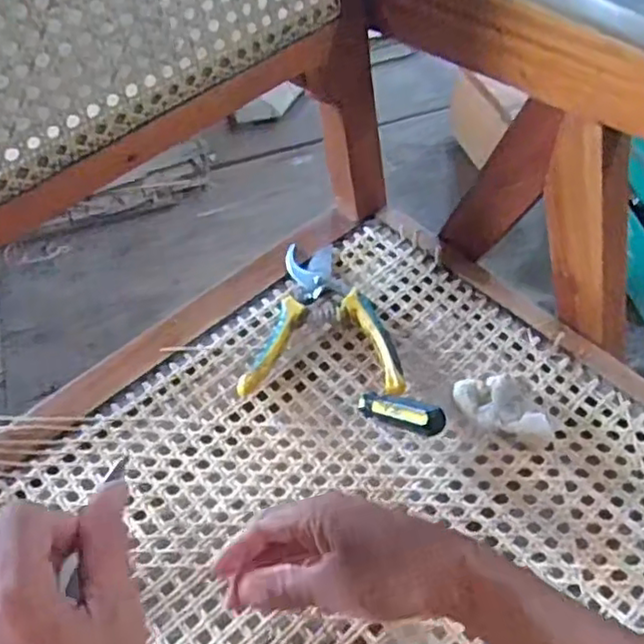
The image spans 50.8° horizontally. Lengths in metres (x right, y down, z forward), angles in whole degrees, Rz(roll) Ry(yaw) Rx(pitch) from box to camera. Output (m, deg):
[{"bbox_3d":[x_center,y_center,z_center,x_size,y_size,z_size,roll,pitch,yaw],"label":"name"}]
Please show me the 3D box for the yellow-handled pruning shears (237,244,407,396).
[{"bbox_3d":[0.004,-0.007,0.619,0.134,0.024,0.171,1,53,3],"label":"yellow-handled pruning shears"}]

